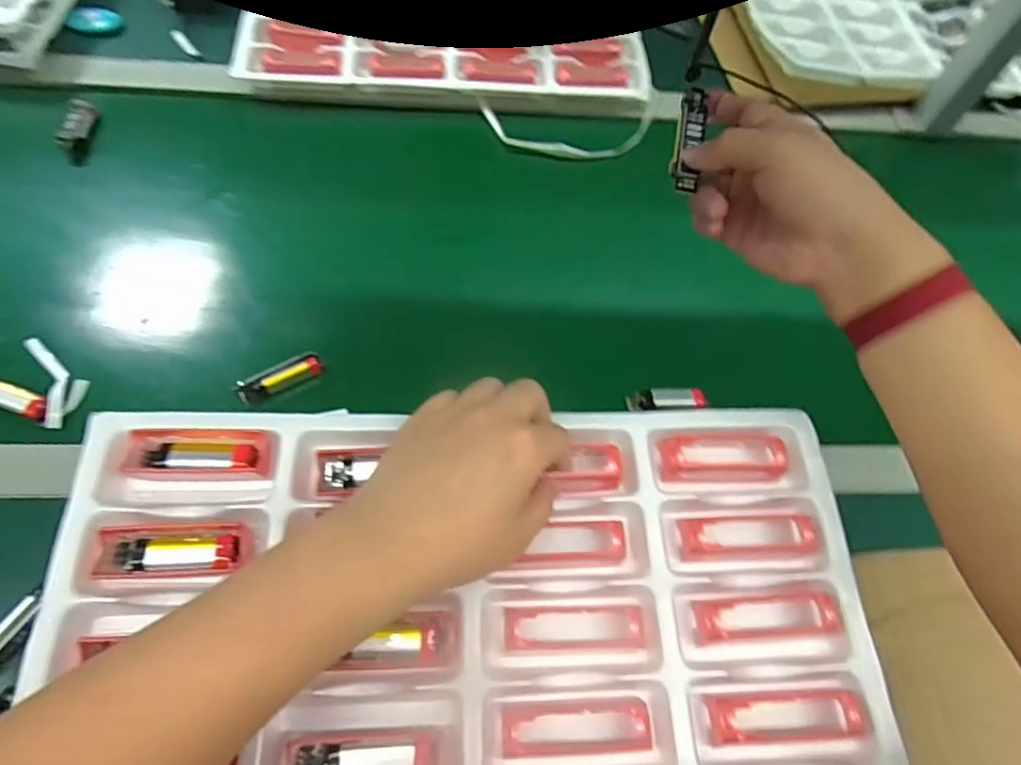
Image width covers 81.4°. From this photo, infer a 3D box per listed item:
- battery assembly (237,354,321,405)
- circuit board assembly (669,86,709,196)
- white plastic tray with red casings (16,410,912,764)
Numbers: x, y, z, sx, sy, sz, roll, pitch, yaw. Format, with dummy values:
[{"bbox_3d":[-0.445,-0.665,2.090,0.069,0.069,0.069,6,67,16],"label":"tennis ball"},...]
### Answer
[{"bbox_3d":[-0.187,-0.004,0.485,0.068,0.015,0.013,-26,68,-17],"label":"battery assembly"},{"bbox_3d":[0.116,-0.159,0.385,0.018,0.010,0.071,8,87,3],"label":"circuit board assembly"},{"bbox_3d":[-0.018,0.160,0.321,0.444,0.037,0.311,0,64,-6],"label":"white plastic tray with red casings"}]

